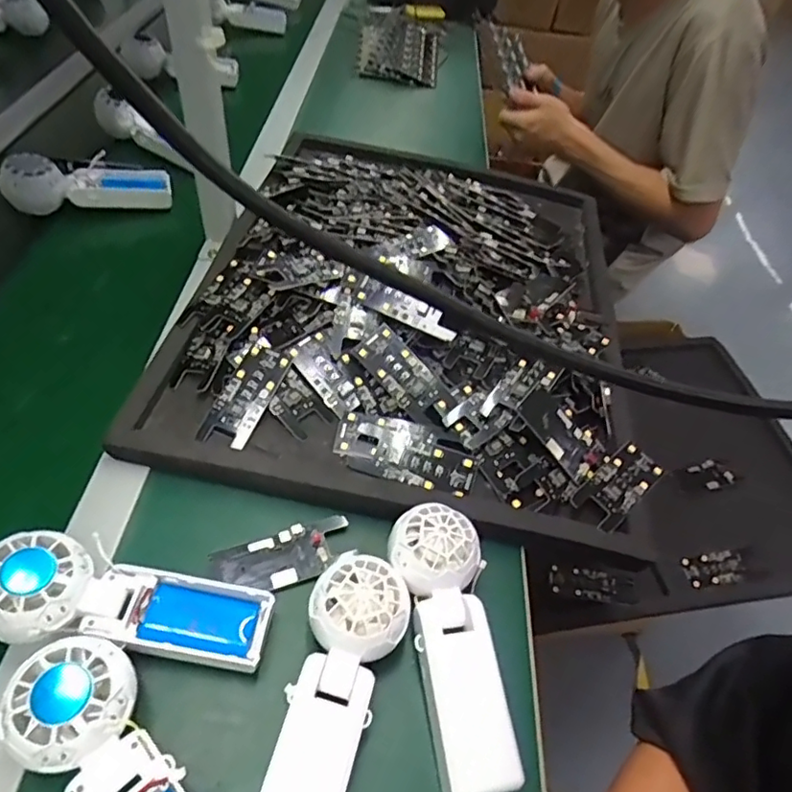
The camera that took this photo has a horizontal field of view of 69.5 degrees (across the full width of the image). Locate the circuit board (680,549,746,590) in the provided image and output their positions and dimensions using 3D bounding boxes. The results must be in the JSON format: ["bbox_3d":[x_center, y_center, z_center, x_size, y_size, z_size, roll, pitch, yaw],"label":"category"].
[{"bbox_3d":[0.391,0.211,0.700,0.075,0.013,0.038,-5,49,-10],"label":"circuit board"}]

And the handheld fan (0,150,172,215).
[{"bbox_3d":[-0.360,-0.251,0.671,0.170,0.062,0.060,-13,51,-17],"label":"handheld fan"}]

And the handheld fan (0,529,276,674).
[{"bbox_3d":[-0.166,0.131,0.356,0.168,0.029,0.055,18,46,-13],"label":"handheld fan"}]

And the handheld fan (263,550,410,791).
[{"bbox_3d":[-0.038,0.178,0.334,0.057,0.030,0.168,14,62,6],"label":"handheld fan"}]

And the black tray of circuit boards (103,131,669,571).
[{"bbox_3d":[0.031,-0.131,0.601,0.426,0.067,0.542,10,48,3],"label":"black tray of circuit boards"}]

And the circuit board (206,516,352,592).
[{"bbox_3d":[-0.079,0.117,0.416,0.094,0.009,0.039,-16,52,-19],"label":"circuit board"}]

